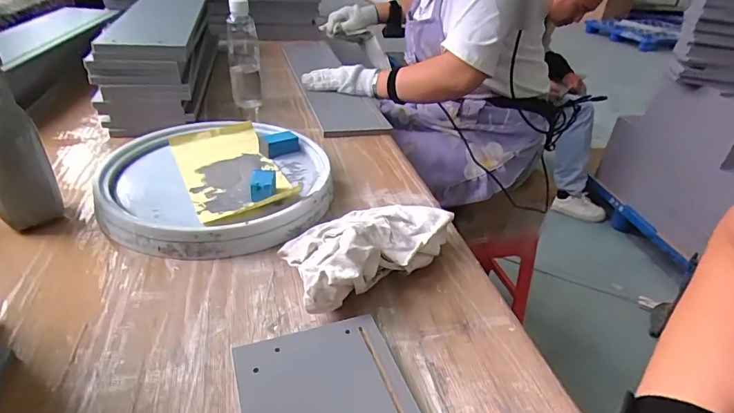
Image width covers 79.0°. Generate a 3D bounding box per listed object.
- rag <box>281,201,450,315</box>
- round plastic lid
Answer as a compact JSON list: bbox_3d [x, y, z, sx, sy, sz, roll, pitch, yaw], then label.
[{"bbox_3d":[0.011,0.036,0.492,0.196,0.068,0.140,-12,36,-22],"label":"rag"},{"bbox_3d":[-0.200,-0.042,0.606,0.285,0.053,0.301,2,33,-1],"label":"round plastic lid"}]

